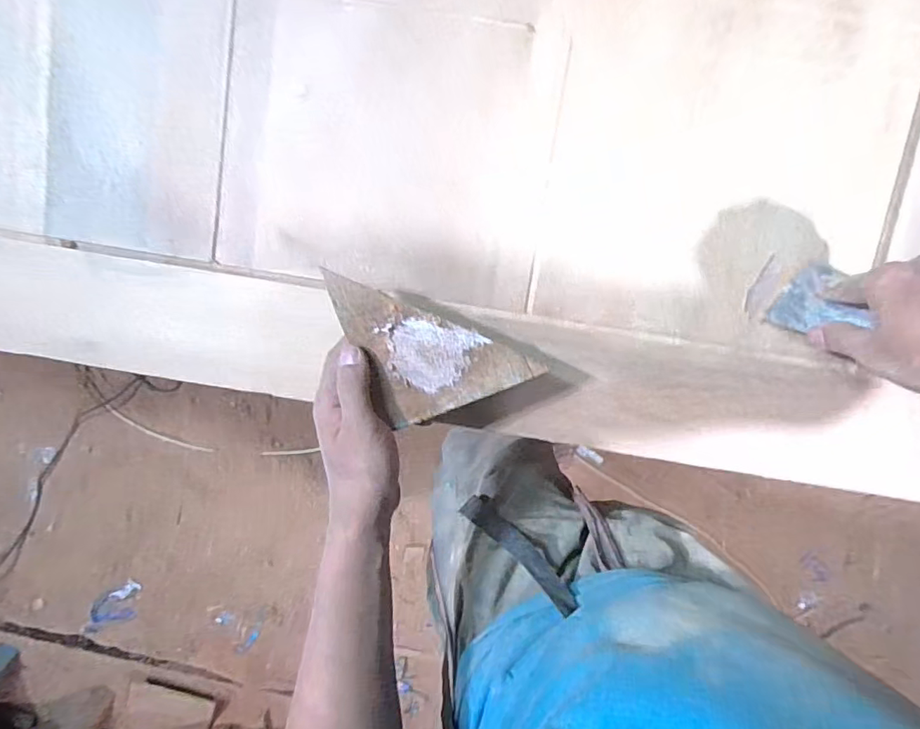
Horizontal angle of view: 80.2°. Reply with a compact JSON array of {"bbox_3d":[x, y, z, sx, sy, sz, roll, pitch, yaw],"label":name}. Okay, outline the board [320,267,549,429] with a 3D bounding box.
[{"bbox_3d":[-0.031,0.003,0.410,0.165,0.004,0.081,23,91,-7],"label":"board"}]

